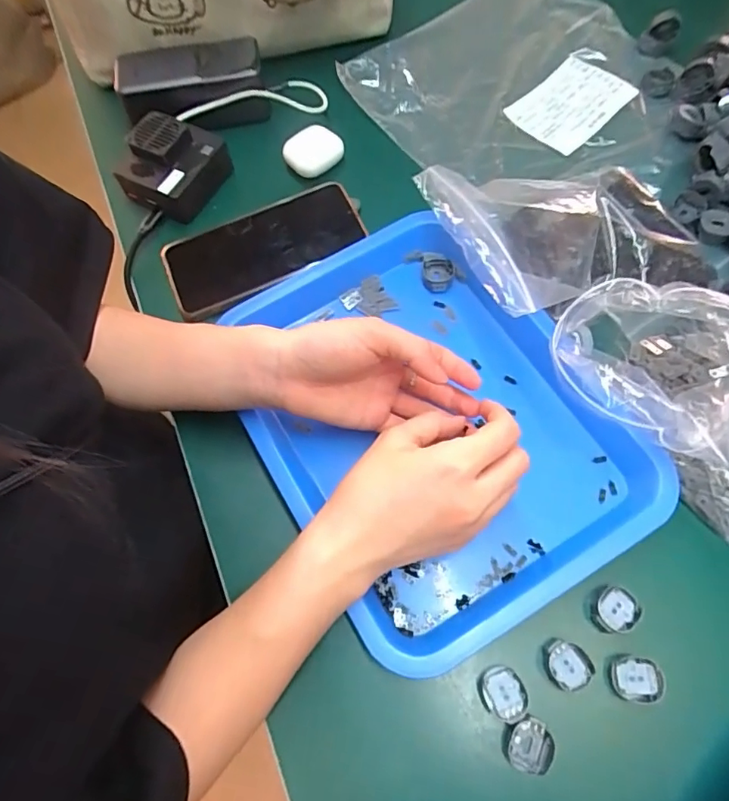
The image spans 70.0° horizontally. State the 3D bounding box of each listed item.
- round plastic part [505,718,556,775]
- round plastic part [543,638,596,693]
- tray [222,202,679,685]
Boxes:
[{"bbox_3d":[0.096,0.199,0.301,0.025,0.012,0.028,13,68,9],"label":"round plastic part"},{"bbox_3d":[0.123,0.160,0.314,0.026,0.008,0.028,-1,66,3],"label":"round plastic part"},{"bbox_3d":[0.040,0.008,0.364,0.217,0.035,0.289,-32,68,-10],"label":"tray"}]

